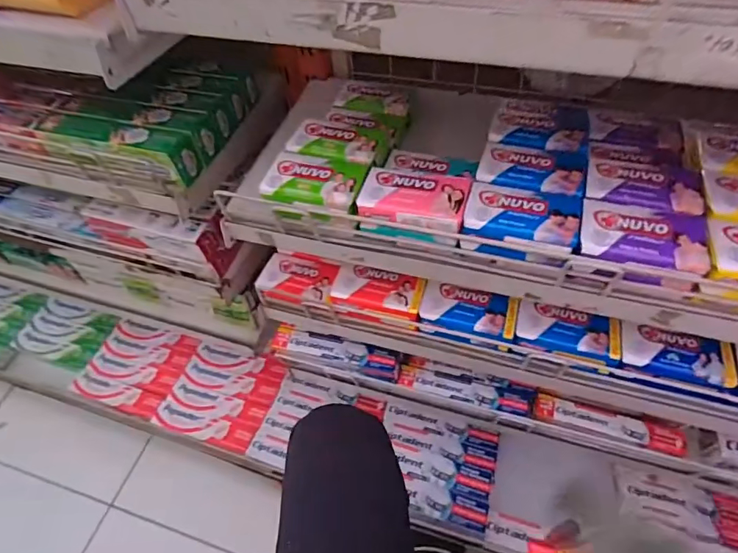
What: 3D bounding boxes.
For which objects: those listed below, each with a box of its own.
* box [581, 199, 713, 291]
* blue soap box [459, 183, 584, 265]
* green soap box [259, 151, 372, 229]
[{"bbox_3d":[0.197,-0.023,0.341,0.081,0.034,0.057,9,54,12],"label":"box"},{"bbox_3d":[0.117,-0.041,0.361,0.081,0.032,0.053,13,55,15],"label":"blue soap box"},{"bbox_3d":[-0.043,-0.073,0.395,0.082,0.030,0.055,11,55,13],"label":"green soap box"}]

